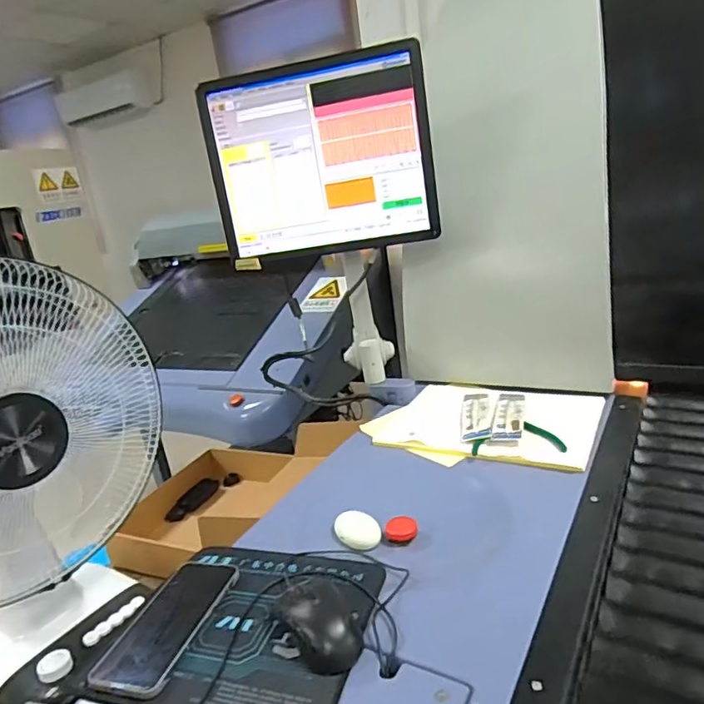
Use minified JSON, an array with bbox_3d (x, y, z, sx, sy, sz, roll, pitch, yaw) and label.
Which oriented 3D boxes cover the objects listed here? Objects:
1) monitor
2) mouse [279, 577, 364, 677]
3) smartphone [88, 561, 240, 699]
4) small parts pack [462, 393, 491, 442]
[{"bbox_3d":[-0.057,-0.317,0.915,0.378,0.294,0.044,-5,18,11],"label":"monitor"},{"bbox_3d":[-0.029,0.250,0.508,0.056,0.032,0.093,-17,19,-28],"label":"mouse"},{"bbox_3d":[-0.178,0.264,0.541,0.073,0.011,0.169,-2,17,17],"label":"smartphone"},{"bbox_3d":[0.201,0.099,0.885,0.043,0.008,0.175,-3,17,14],"label":"small parts pack"}]

